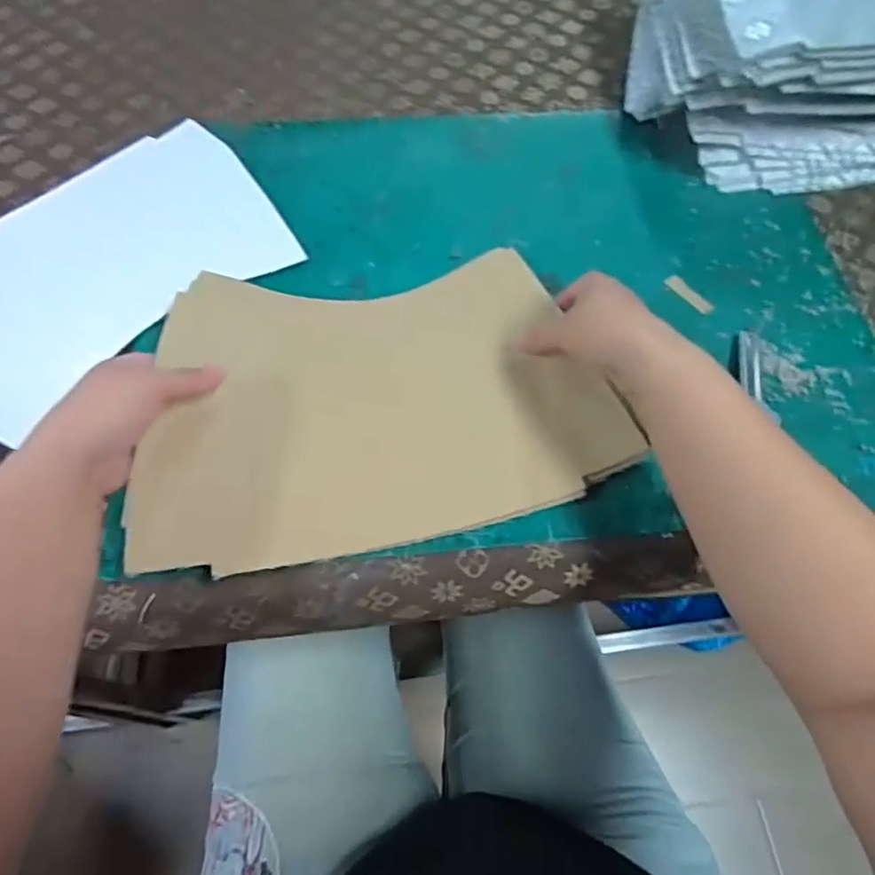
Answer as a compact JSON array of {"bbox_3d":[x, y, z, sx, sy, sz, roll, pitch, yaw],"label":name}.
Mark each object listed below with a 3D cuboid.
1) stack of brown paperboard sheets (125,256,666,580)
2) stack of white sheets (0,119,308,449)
[{"bbox_3d":[-0.042,-0.024,0.450,0.321,0.043,0.208,-7,62,-6],"label":"stack of brown paperboard sheets"},{"bbox_3d":[-0.282,-0.144,0.510,0.208,0.009,0.311,39,67,17],"label":"stack of white sheets"}]

